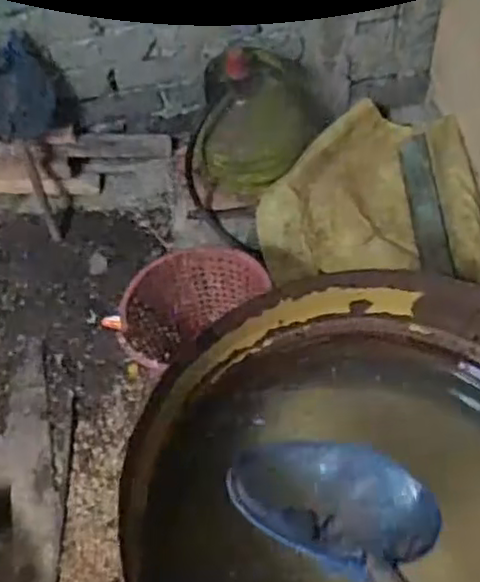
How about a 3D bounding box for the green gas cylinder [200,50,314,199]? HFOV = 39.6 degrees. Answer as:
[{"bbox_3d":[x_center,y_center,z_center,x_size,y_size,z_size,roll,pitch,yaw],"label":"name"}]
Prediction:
[{"bbox_3d":[0.031,-0.406,1.577,0.255,0.273,0.258,-2,55,2],"label":"green gas cylinder"}]

